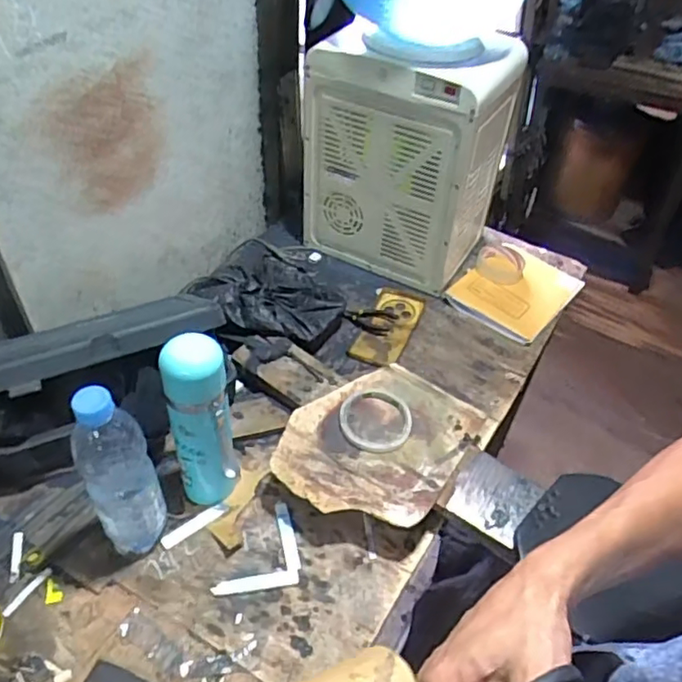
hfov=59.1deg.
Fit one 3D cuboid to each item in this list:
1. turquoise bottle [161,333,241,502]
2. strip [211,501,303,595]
[{"bbox_3d":[-0.154,0.098,0.666,0.066,0.241,0.057,-1,44,-6],"label":"turquoise bottle"},{"bbox_3d":[-0.077,0.247,0.680,0.077,0.005,0.125,25,48,20],"label":"strip"}]

